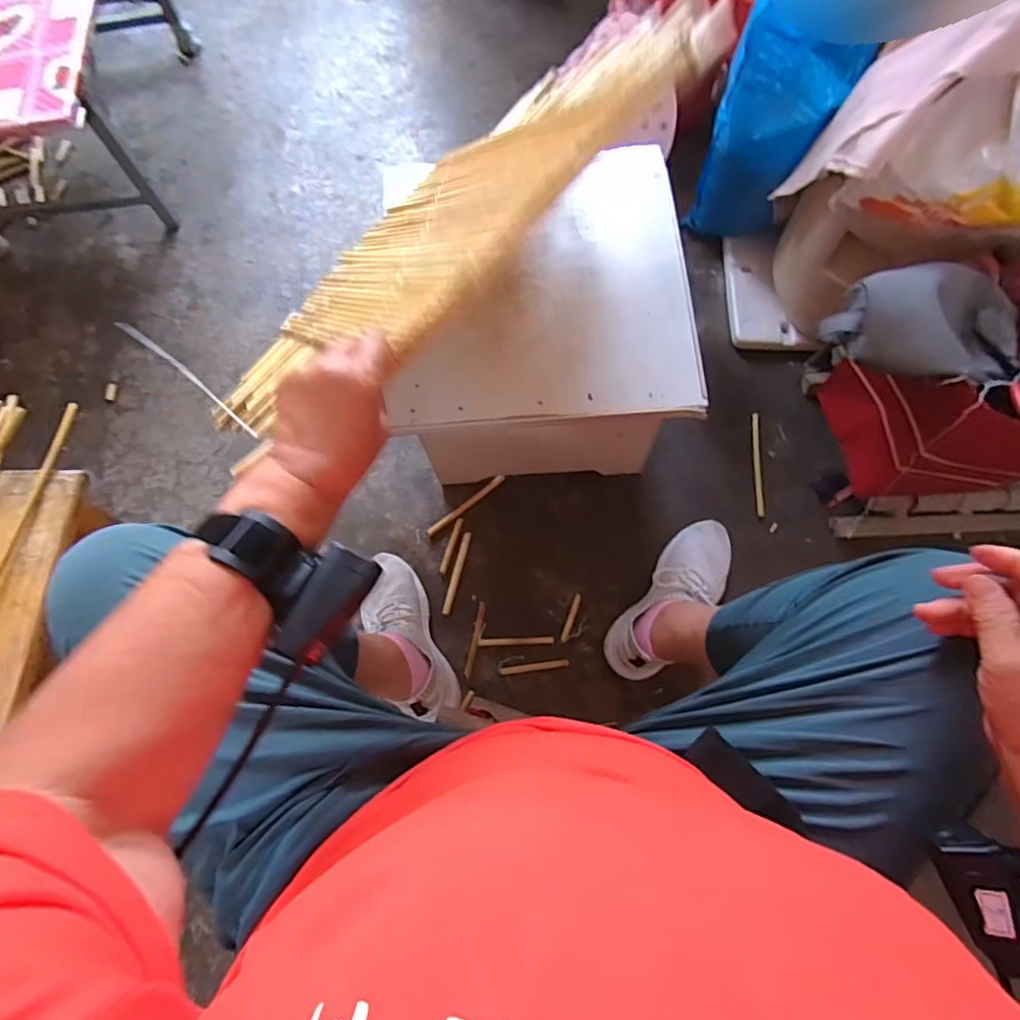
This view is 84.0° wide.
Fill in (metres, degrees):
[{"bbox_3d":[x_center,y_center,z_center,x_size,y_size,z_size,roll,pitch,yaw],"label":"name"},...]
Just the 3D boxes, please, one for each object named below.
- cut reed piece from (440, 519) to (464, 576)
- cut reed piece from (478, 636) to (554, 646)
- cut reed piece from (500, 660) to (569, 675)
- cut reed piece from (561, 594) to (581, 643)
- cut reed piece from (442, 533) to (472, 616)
[{"bbox_3d":[-0.092,0.057,0.896,0.013,0.012,0.090,17,71,8],"label":"cut reed piece"},{"bbox_3d":[0.009,0.195,0.841,0.111,0.004,0.011,-2,69,1],"label":"cut reed piece"},{"bbox_3d":[0.036,0.231,0.830,0.098,0.004,0.010,-5,86,-6],"label":"cut reed piece"},{"bbox_3d":[0.092,0.163,0.853,0.010,0.011,0.073,19,71,9],"label":"cut reed piece"},{"bbox_3d":[-0.082,0.098,0.880,0.015,0.008,0.131,13,70,7],"label":"cut reed piece"}]

